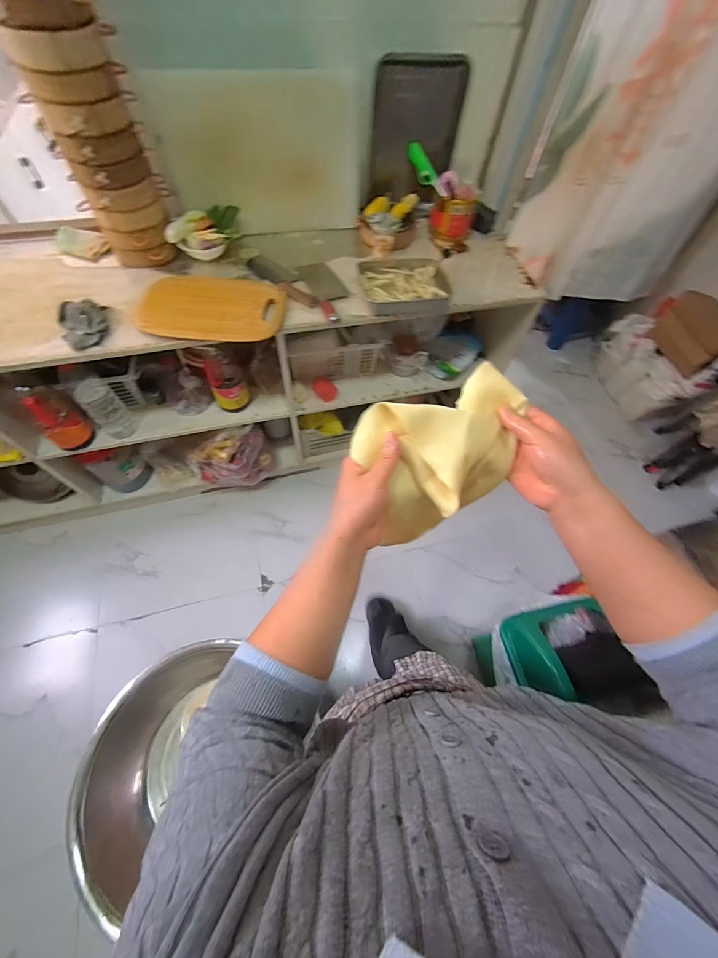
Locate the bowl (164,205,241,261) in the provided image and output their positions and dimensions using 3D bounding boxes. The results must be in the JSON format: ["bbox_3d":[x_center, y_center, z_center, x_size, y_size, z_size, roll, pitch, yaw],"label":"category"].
[{"bbox_3d":[-0.429,-0.698,0.972,0.176,0.083,0.154,0,62,-4],"label":"bowl"}]

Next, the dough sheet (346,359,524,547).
[{"bbox_3d":[0.090,-0.021,0.389,0.171,0.128,0.117,-27,67,-17],"label":"dough sheet"}]

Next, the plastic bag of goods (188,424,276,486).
[{"bbox_3d":[-0.444,-0.071,1.231,0.275,0.242,0.130,-25,67,-16],"label":"plastic bag of goods"}]

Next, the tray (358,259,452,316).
[{"bbox_3d":[0.127,-0.530,0.967,0.242,0.054,0.196,-2,62,-5],"label":"tray"}]

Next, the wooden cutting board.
[{"bbox_3d":[-0.364,-0.430,0.872,0.339,0.019,0.172,0,80,-10],"label":"wooden cutting board"}]

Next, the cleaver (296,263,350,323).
[{"bbox_3d":[-0.088,-0.514,0.939,0.082,0.025,0.268,-20,65,-14],"label":"cleaver"}]

